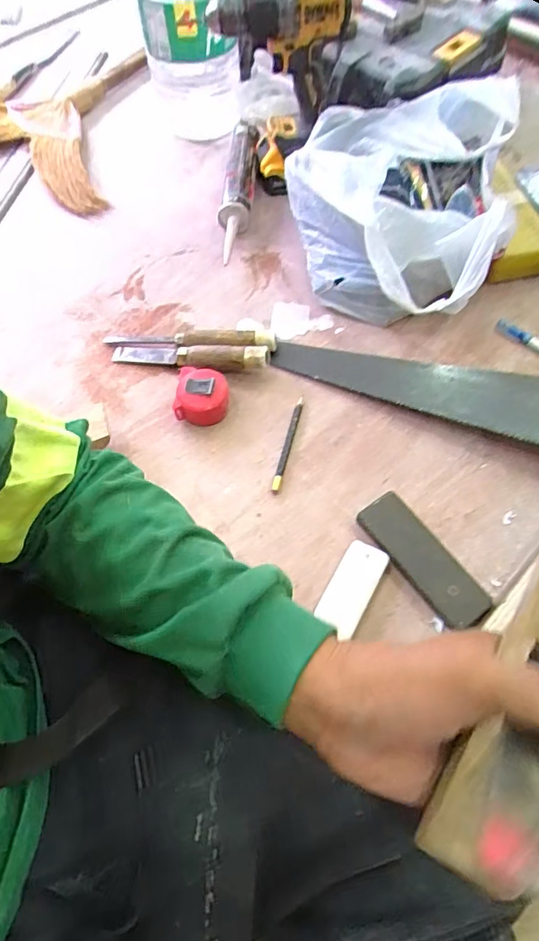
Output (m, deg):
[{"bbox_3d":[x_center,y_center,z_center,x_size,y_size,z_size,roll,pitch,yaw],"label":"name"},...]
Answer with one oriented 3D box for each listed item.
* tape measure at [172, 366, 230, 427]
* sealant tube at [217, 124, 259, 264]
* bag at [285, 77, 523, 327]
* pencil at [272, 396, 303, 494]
[{"bbox_3d":[-0.080,-0.090,0.605,0.065,0.042,0.064,6,61,5],"label":"tape measure"},{"bbox_3d":[-0.049,-0.443,0.794,0.050,0.050,0.302,3,61,3],"label":"sealant tube"},{"bbox_3d":[0.161,-0.349,0.669,0.280,0.157,0.300,17,63,11],"label":"bag"},{"bbox_3d":[0.022,-0.032,0.591,0.010,0.006,0.129,12,62,9],"label":"pencil"}]

